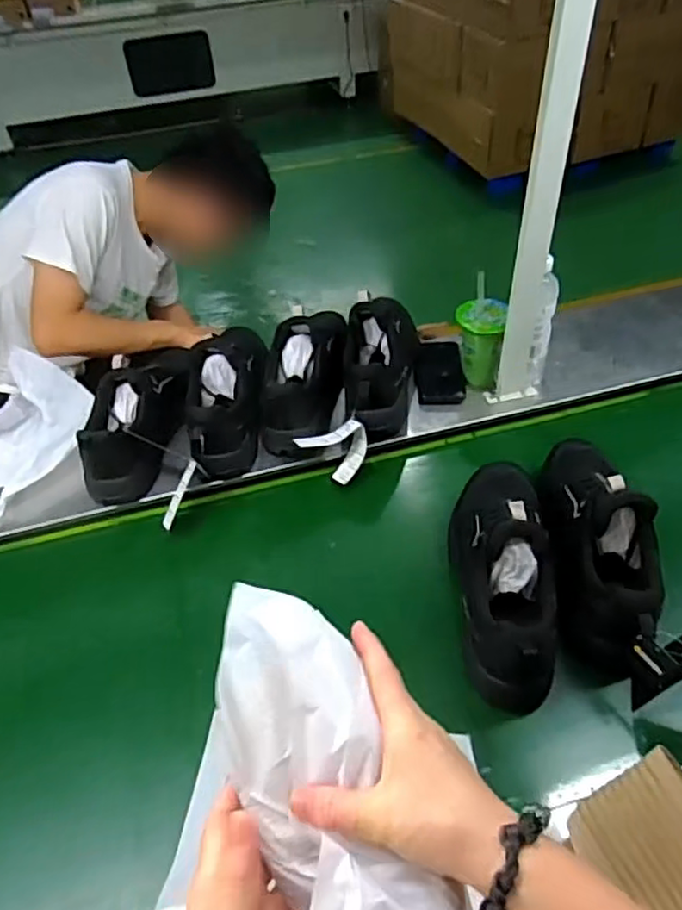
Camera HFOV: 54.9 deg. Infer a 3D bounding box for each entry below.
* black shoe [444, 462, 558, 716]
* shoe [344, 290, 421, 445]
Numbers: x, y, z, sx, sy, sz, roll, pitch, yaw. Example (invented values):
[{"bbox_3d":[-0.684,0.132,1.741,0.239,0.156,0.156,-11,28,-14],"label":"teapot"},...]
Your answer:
[{"bbox_3d":[0.201,0.121,0.832,0.113,0.181,0.349,2,46,5],"label":"black shoe"},{"bbox_3d":[0.072,-0.175,1.107,0.120,0.154,0.292,1,46,5],"label":"shoe"}]

